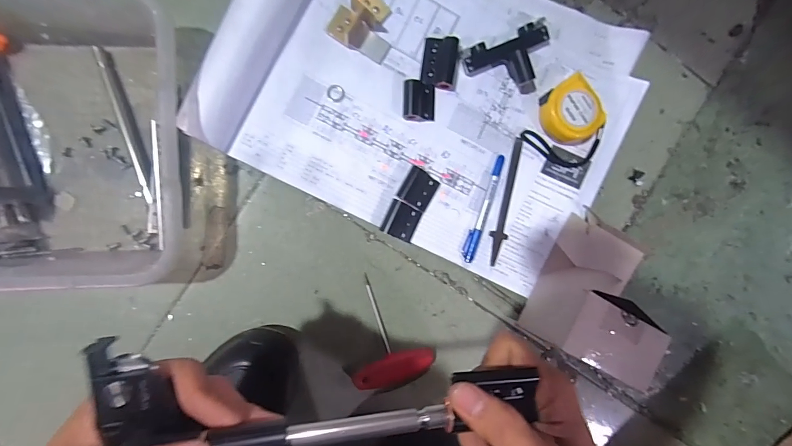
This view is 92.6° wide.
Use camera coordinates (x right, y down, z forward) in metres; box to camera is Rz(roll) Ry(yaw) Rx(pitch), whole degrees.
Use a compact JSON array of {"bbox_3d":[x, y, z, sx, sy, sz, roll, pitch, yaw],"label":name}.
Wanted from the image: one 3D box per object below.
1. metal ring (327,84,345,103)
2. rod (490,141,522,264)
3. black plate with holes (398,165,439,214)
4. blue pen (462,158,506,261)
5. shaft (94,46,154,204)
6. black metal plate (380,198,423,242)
[{"bbox_3d":[-0.068,-0.146,0.426,0.020,0.004,0.020,0,91,-7],"label":"metal ring"},{"bbox_3d":[0.132,-0.026,0.459,0.020,0.004,0.154,8,90,-7],"label":"rod"},{"bbox_3d":[0.026,-0.038,0.432,0.037,0.013,0.042,31,88,-7],"label":"black plate with holes"},{"bbox_3d":[0.103,-0.017,0.444,0.014,0.008,0.129,19,89,-7],"label":"blue pen"},{"bbox_3d":[-0.284,-0.100,0.395,0.011,0.009,0.163,-17,93,-6],"label":"shaft"},{"bbox_3d":[0.007,-0.002,0.431,0.037,0.011,0.040,23,89,-7],"label":"black metal plate"}]

